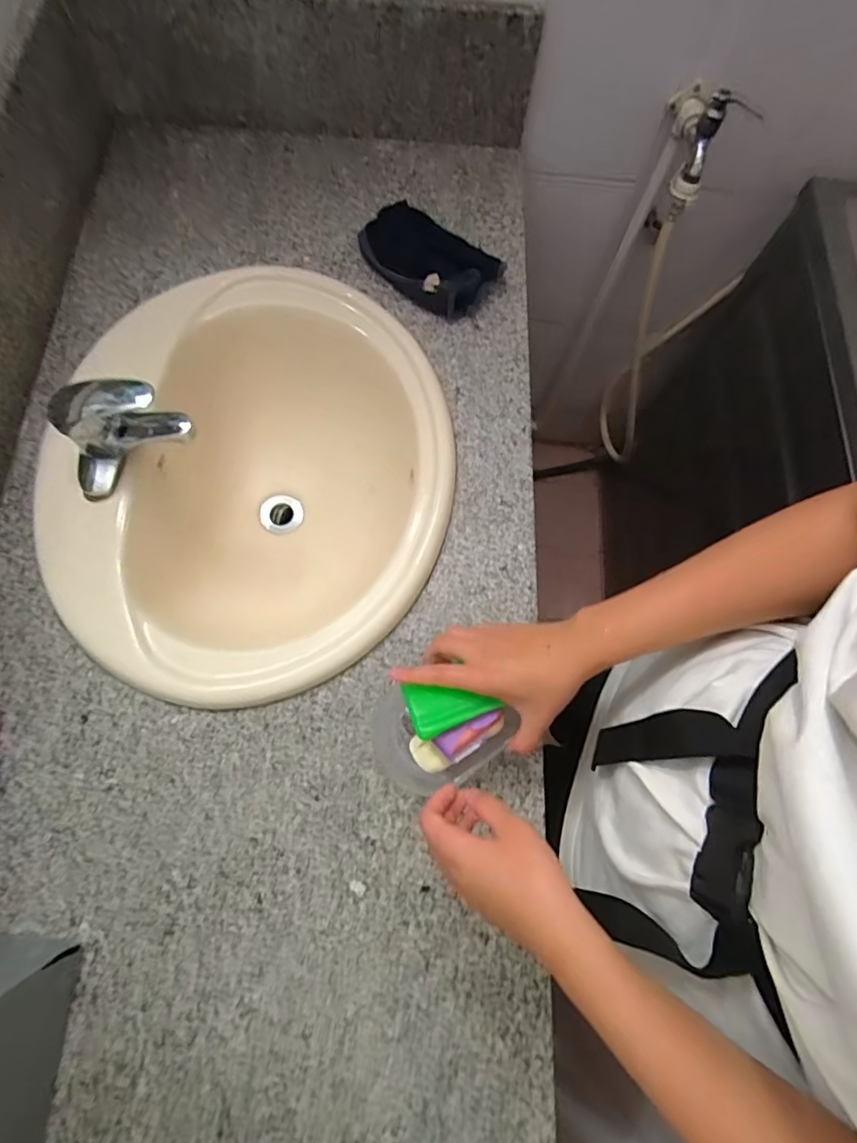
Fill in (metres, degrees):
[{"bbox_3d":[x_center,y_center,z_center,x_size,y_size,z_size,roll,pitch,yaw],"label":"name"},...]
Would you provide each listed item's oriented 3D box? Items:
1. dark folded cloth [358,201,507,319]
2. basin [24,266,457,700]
[{"bbox_3d":[-0.003,-0.408,0.682,0.185,0.045,0.114,36,74,8],"label":"dark folded cloth"},{"bbox_3d":[-0.194,-0.099,0.682,0.418,0.195,0.507,-5,73,-6],"label":"basin"}]

